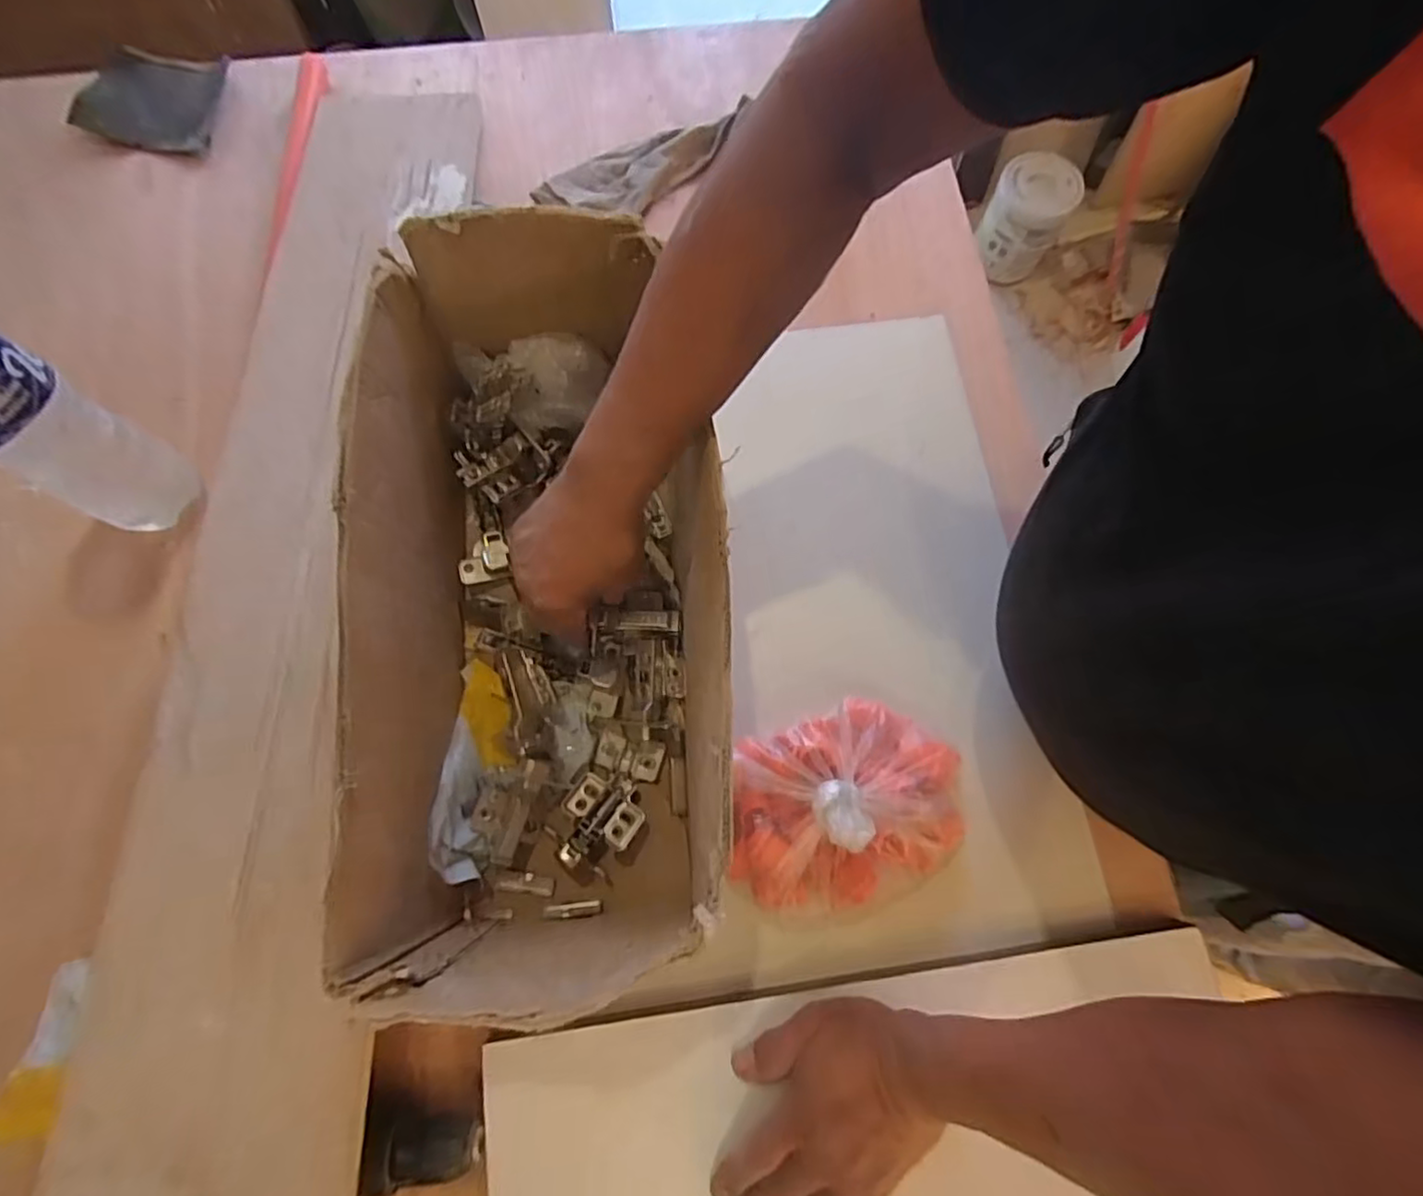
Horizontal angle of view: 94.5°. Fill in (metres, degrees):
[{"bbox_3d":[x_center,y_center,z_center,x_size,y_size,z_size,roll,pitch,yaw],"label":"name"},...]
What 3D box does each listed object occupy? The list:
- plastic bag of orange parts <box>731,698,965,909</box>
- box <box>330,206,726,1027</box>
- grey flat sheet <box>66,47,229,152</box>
[{"bbox_3d":[0.096,0.146,0.462,0.183,0.094,0.133,-21,75,-7],"label":"plastic bag of orange parts"},{"bbox_3d":[-0.103,-0.005,0.460,0.210,0.181,0.461,-5,74,-2],"label":"box"},{"bbox_3d":[-0.574,-0.515,0.677,0.140,0.011,0.119,6,74,1],"label":"grey flat sheet"}]

